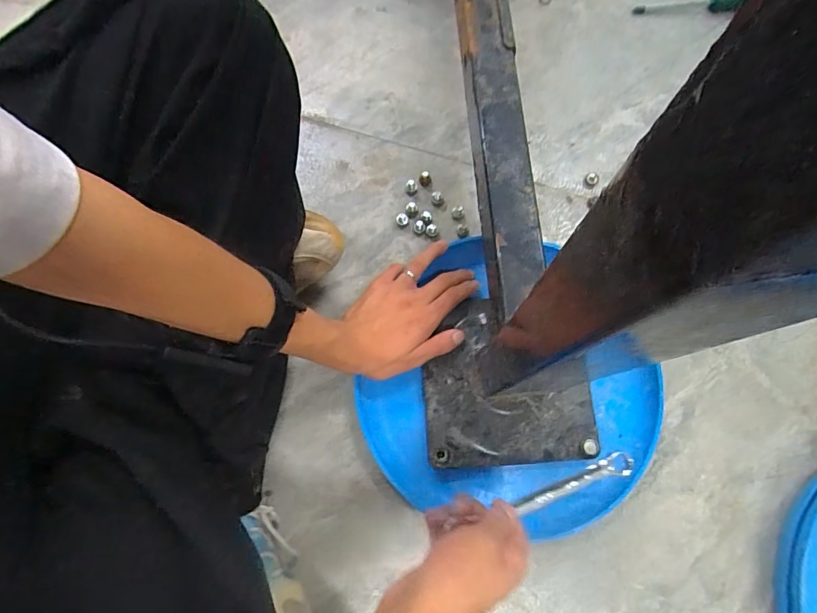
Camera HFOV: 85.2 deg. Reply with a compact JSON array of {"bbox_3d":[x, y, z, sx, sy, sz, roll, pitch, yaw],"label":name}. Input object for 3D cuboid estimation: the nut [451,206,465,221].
[{"bbox_3d":[0.057,-0.107,0.511,0.015,0.012,0.015,8,75,3],"label":"nut"}]

